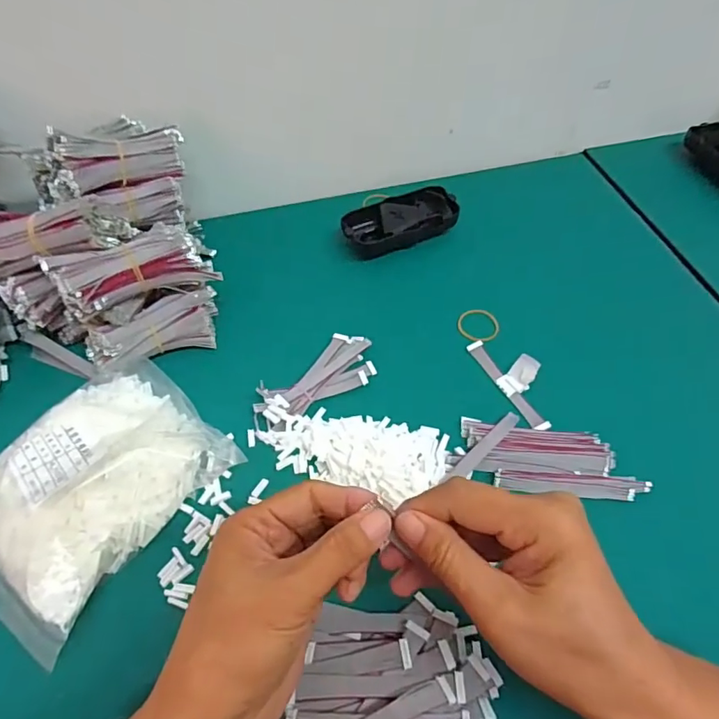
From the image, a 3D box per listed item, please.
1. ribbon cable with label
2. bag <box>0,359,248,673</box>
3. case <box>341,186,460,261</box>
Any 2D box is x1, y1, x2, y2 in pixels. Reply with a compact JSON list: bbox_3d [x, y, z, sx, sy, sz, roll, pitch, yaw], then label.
[{"bbox_3d":[0.119,0.011,0.382,0.028,0.019,0.087,-23,55,-14],"label":"ribbon cable with label"},{"bbox_3d":[-0.177,0.072,0.326,0.140,0.041,0.164,29,59,22],"label":"bag"},{"bbox_3d":[0.041,-0.130,0.485,0.109,0.026,0.052,-21,55,-13],"label":"case"}]

